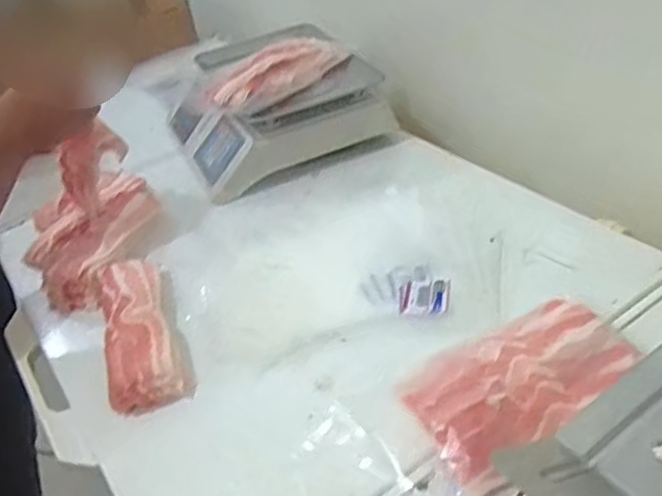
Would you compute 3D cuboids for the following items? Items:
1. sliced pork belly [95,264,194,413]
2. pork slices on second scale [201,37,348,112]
[{"bbox_3d":[-0.227,0.087,0.763,0.086,0.060,0.231,-18,37,-14],"label":"sliced pork belly"},{"bbox_3d":[-0.088,-0.294,1.068,0.118,0.047,0.234,24,46,36],"label":"pork slices on second scale"}]

